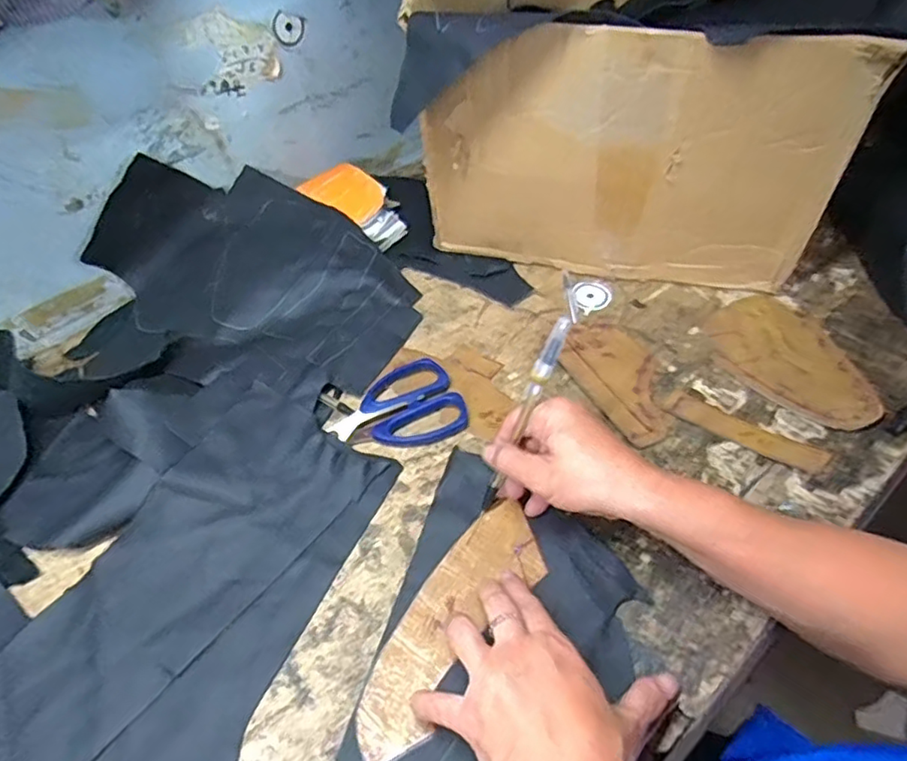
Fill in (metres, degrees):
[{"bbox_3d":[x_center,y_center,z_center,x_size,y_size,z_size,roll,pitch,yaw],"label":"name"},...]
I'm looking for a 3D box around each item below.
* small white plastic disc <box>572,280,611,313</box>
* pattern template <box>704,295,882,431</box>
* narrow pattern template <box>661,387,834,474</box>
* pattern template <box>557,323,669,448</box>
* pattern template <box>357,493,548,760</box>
[{"bbox_3d":[0.136,-0.086,0.596,0.040,0.005,0.039,-3,47,4],"label":"small white plastic disc"},{"bbox_3d":[0.292,-0.019,0.519,0.097,0.006,0.150,-29,51,-16],"label":"pattern template"},{"bbox_3d":[0.228,0.038,0.475,0.120,0.005,0.027,24,54,25],"label":"narrow pattern template"},{"bbox_3d":[0.148,-0.004,0.517,0.077,0.005,0.124,-25,55,-17],"label":"pattern template"},{"bbox_3d":[-0.002,0.153,0.389,0.057,0.005,0.175,28,57,29],"label":"pattern template"}]

